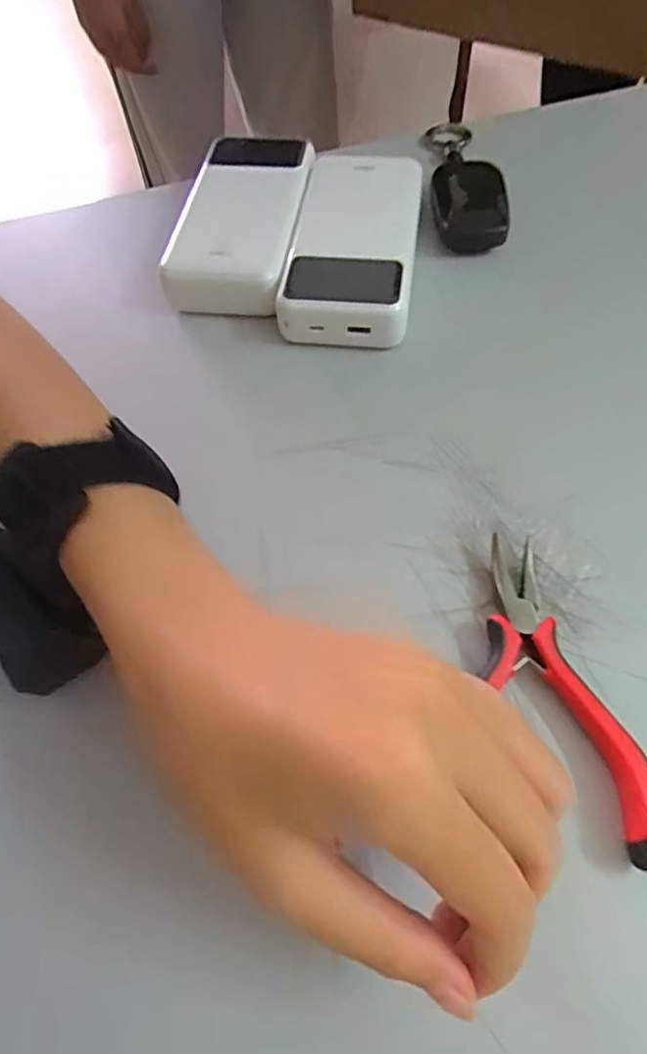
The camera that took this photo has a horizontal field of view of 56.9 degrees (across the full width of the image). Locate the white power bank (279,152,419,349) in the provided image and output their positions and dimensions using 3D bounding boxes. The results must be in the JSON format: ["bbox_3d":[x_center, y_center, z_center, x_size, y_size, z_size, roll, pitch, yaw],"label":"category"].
[{"bbox_3d":[0.018,-0.162,0.342,0.066,0.027,0.132,6,61,7],"label":"white power bank"}]

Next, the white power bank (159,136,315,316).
[{"bbox_3d":[-0.046,-0.183,0.355,0.067,0.028,0.128,7,61,8],"label":"white power bank"}]

